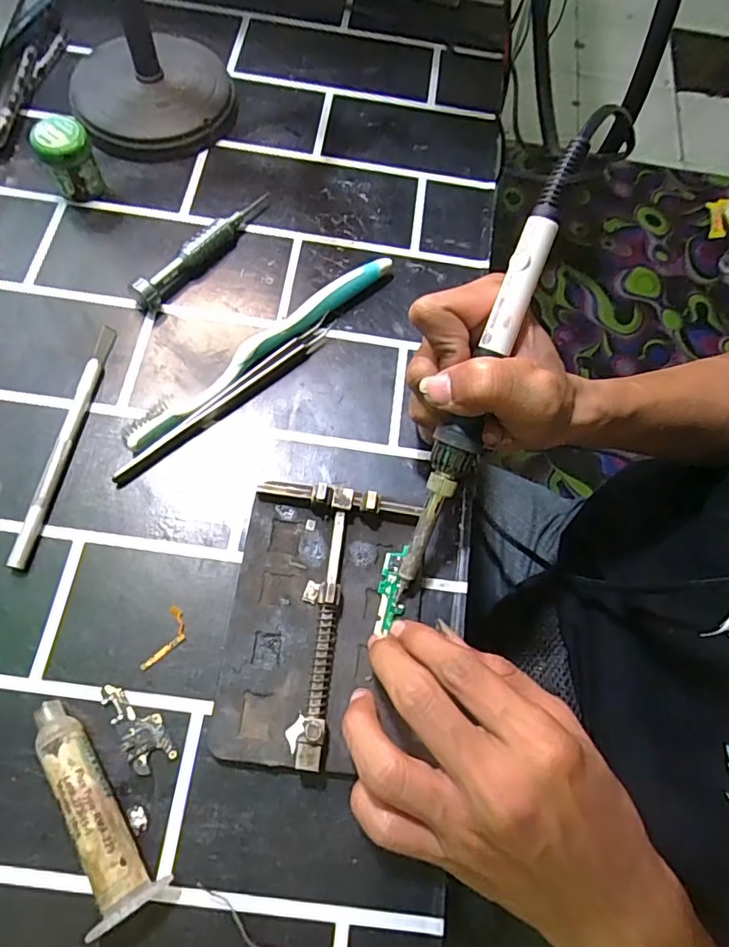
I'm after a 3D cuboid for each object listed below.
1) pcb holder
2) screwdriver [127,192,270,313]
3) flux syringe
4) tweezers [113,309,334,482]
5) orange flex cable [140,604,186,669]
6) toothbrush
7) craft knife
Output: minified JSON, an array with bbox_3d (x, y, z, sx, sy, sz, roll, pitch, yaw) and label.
[{"bbox_3d":[-0.019,0.067,0.261,0.085,0.017,0.124,7,68,0],"label":"pcb holder"},{"bbox_3d":[-0.095,-0.138,0.340,0.014,0.018,0.111,36,71,11],"label":"screwdriver"},{"bbox_3d":[-0.109,0.135,0.229,0.025,0.021,0.090,-26,72,-12],"label":"flux syringe"},{"bbox_3d":[-0.072,-0.043,0.309,0.147,0.008,0.010,-41,76,-17],"label":"tweezers"},{"bbox_3d":[-0.093,0.079,0.262,0.013,0.004,0.031,21,69,5],"label":"orange flex cable"},{"bbox_3d":[-0.056,-0.073,0.320,0.184,0.013,0.018,-40,76,-17],"label":"toothbrush"},{"bbox_3d":[-0.156,-0.019,0.294,0.009,0.009,0.139,9,68,1],"label":"craft knife"}]

